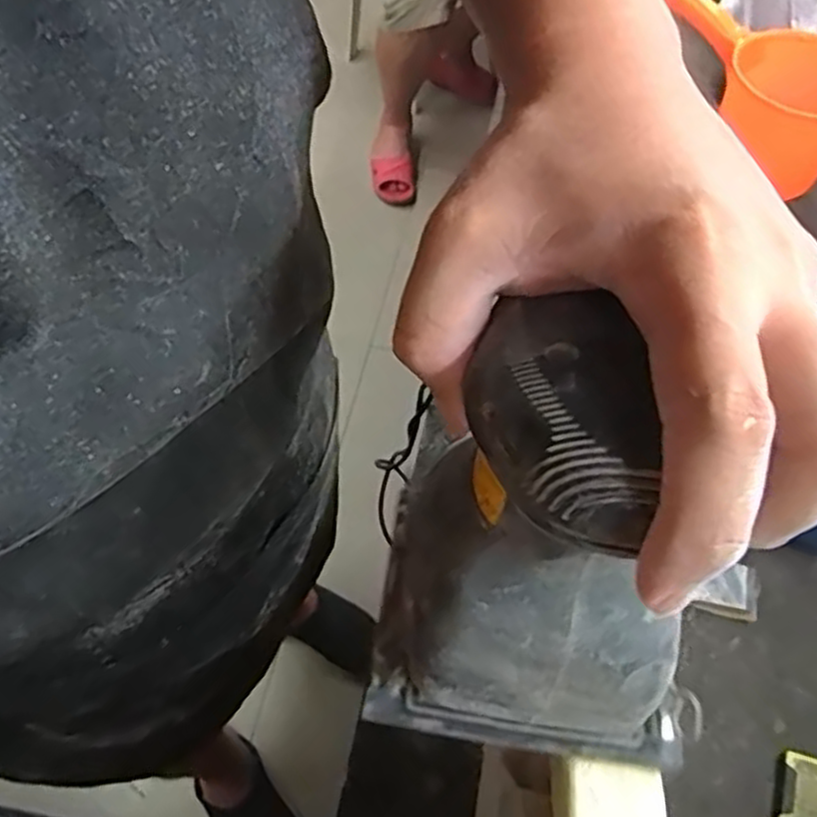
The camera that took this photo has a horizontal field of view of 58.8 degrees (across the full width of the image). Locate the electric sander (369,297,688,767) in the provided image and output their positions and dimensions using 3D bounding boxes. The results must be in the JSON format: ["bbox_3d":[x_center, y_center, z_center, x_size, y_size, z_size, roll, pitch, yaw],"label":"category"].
[{"bbox_3d":[0.044,0.047,0.232,0.103,0.144,0.100,7,60,2],"label":"electric sander"}]

